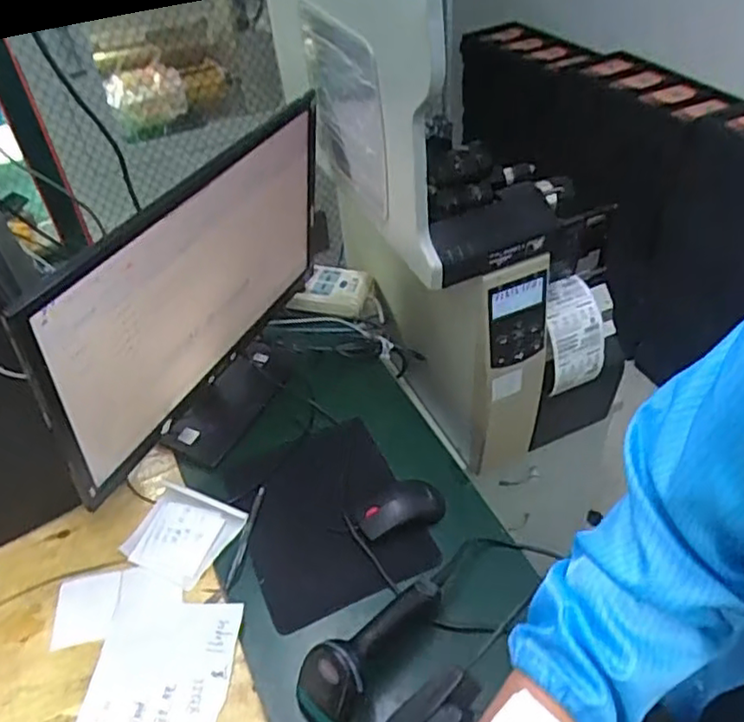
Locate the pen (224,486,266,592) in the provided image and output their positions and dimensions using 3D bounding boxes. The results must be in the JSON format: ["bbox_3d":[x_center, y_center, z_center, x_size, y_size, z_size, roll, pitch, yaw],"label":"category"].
[{"bbox_3d":[-0.150,0.208,0.793,0.013,0.007,0.135,3,44,10],"label":"pen"}]

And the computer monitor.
[{"bbox_3d":[-0.208,-0.102,0.828,0.093,0.296,0.531,15,47,20],"label":"computer monitor"}]

